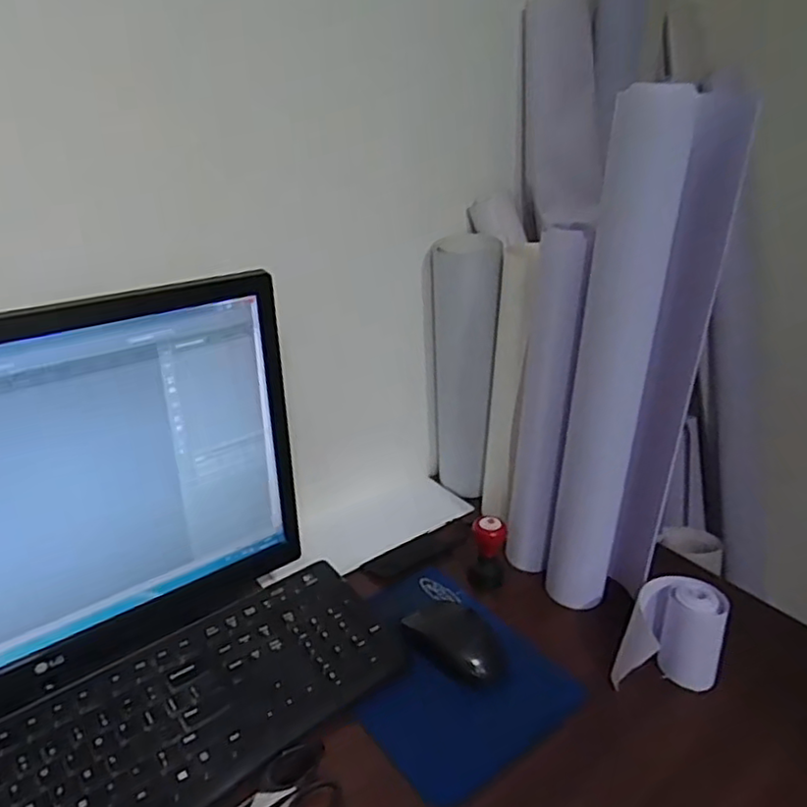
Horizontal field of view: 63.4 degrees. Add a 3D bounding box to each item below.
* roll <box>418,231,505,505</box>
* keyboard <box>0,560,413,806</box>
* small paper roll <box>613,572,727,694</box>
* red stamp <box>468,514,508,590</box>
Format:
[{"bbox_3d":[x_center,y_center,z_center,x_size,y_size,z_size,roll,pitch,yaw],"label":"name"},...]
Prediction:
[{"bbox_3d":[0.062,-0.035,0.813,0.083,0.326,0.102,-1,26,-5],"label":"roll"},{"bbox_3d":[-0.205,0.263,0.513,0.441,0.026,0.156,-19,33,-36],"label":"keyboard"},{"bbox_3d":[0.244,0.215,0.591,0.077,0.095,0.091,17,29,28],"label":"small paper roll"},{"bbox_3d":[0.091,0.159,0.701,0.041,0.073,0.035,7,26,10],"label":"red stamp"}]

